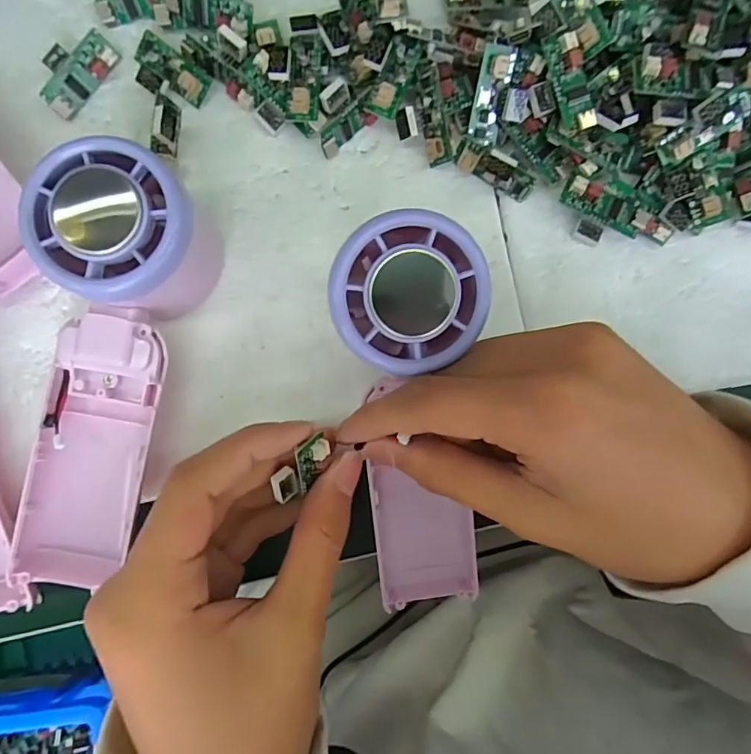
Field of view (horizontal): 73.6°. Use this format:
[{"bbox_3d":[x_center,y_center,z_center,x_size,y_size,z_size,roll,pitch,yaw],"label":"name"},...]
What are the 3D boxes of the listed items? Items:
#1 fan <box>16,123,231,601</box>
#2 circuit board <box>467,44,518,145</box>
[{"bbox_3d":[-0.104,-0.001,0.204,0.055,0.059,0.164,14,98,-1],"label":"fan"},{"bbox_3d":[0.051,-0.123,0.221,0.014,0.009,0.038,9,126,-1],"label":"circuit board"}]

